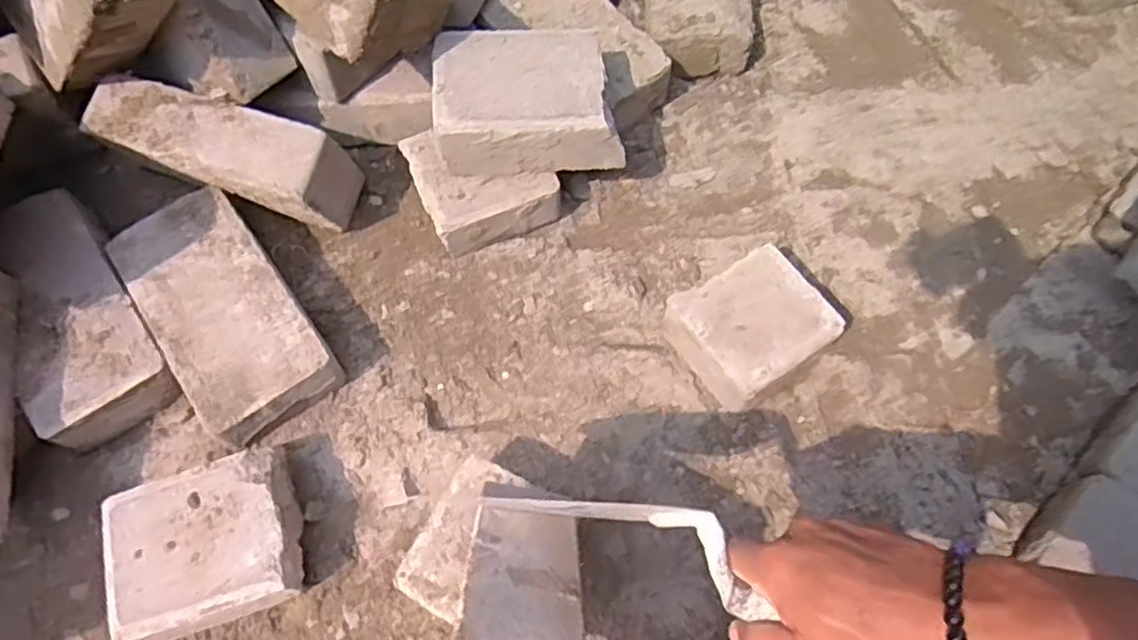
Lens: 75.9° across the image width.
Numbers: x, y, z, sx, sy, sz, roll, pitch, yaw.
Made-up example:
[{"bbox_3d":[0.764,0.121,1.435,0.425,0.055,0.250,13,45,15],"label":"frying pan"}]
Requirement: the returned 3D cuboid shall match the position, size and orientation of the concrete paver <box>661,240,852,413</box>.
[{"bbox_3d":[0.153,0.008,0.610,0.108,0.064,0.098,-33,68,-11],"label":"concrete paver"}]

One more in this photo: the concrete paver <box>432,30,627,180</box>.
[{"bbox_3d":[-0.038,-0.193,0.636,0.157,0.070,0.110,-6,66,1],"label":"concrete paver"}]

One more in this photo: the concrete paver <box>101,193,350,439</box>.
[{"bbox_3d":[-0.290,-0.003,0.628,0.107,0.071,0.210,-35,69,-12],"label":"concrete paver"}]

